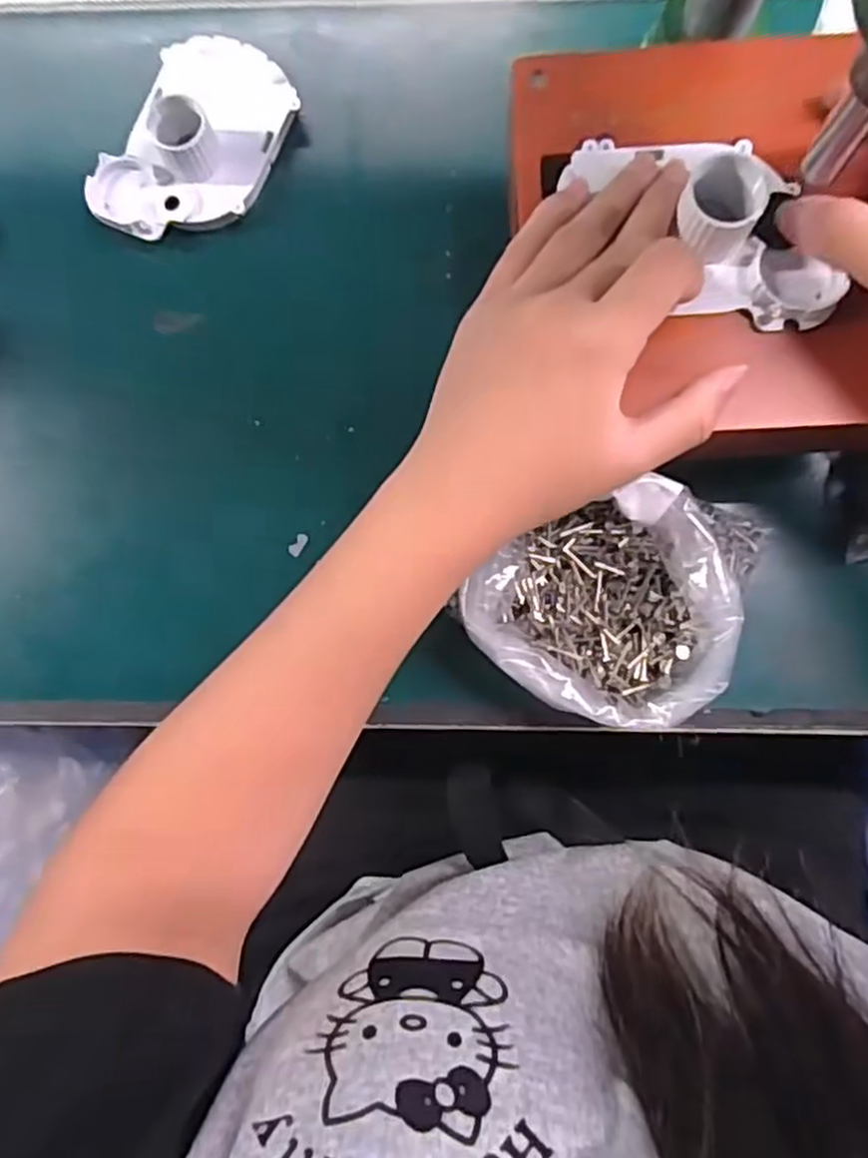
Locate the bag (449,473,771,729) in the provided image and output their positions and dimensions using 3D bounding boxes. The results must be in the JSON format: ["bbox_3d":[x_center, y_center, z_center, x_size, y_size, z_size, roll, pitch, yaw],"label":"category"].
[{"bbox_3d":[0.076,0.001,0.317,0.112,0.047,0.110,25,86,3],"label":"bag"}]

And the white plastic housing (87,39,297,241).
[{"bbox_3d":[-0.112,-0.205,0.348,0.065,0.032,0.103,28,87,4],"label":"white plastic housing"}]

